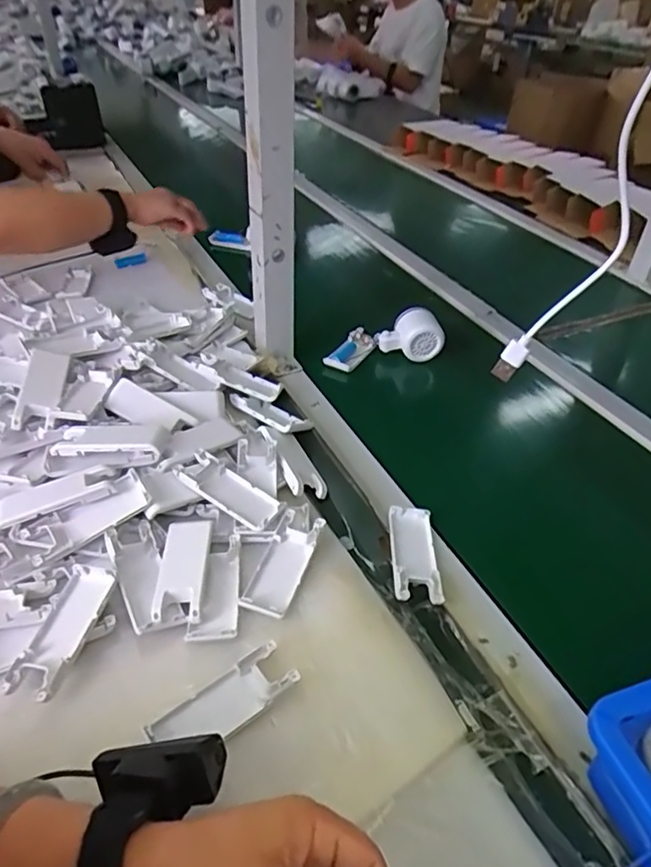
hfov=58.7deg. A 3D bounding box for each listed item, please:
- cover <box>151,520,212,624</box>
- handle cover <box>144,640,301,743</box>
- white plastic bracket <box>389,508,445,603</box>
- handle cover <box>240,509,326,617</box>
[{"bbox_3d":[-0.119,0.111,0.482,0.039,0.017,0.099,1,40,-3],"label":"cover"},{"bbox_3d":[-0.069,0.185,0.398,0.097,0.010,0.038,-25,48,-30],"label":"handle cover"},{"bbox_3d":[0.078,0.104,0.516,0.040,0.010,0.100,2,40,-2],"label":"white plastic bracket"},{"bbox_3d":[-0.037,0.109,0.491,0.040,0.013,0.101,15,41,13],"label":"handle cover"}]

